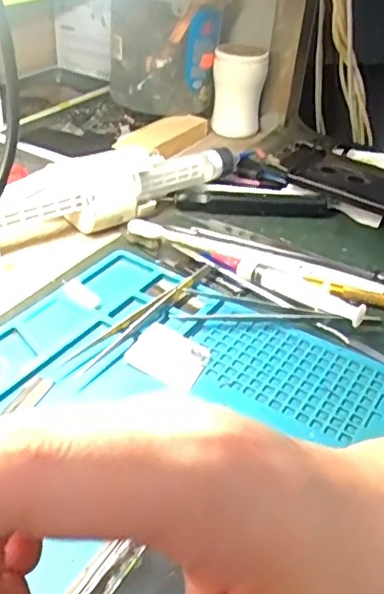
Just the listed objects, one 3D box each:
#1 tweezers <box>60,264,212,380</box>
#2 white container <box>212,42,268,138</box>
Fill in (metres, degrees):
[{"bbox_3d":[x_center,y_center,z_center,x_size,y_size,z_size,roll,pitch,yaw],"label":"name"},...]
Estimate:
[{"bbox_3d":[-0.028,0.007,0.379,0.017,0.008,0.132,26,41,25],"label":"tweezers"},{"bbox_3d":[0.048,-0.219,0.658,0.052,0.091,0.059,7,36,1],"label":"white container"}]

